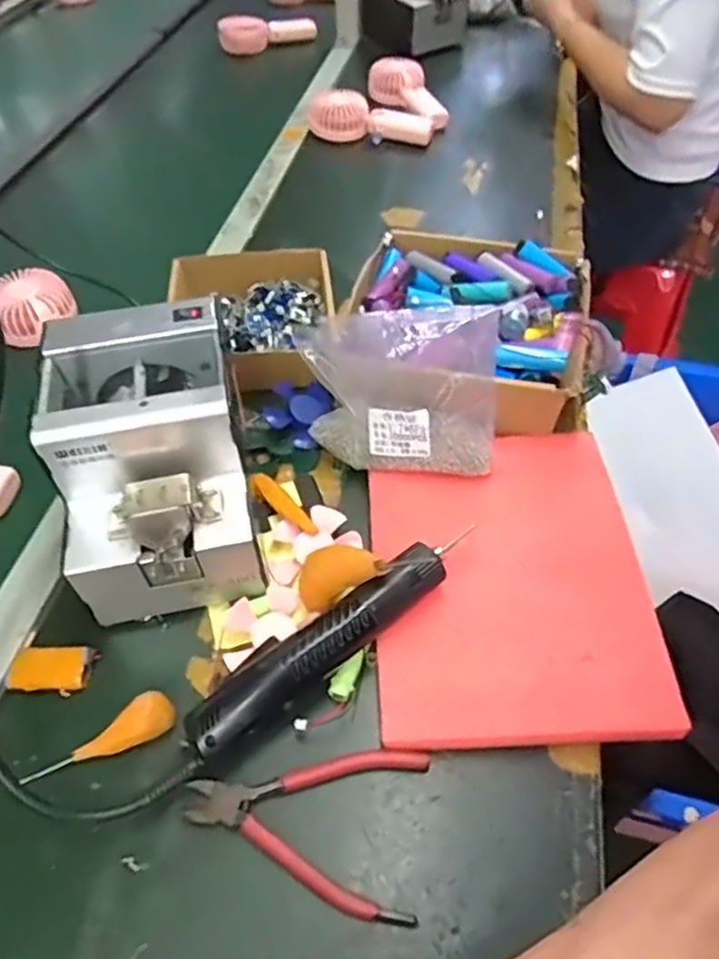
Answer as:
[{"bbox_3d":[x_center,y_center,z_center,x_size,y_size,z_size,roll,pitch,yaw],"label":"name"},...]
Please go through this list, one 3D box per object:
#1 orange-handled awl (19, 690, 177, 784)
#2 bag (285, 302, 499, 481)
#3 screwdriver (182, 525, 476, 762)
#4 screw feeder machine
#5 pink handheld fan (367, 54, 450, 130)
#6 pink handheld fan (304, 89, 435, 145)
[{"bbox_3d":[-0.168,0.168,0.420,0.096,0.031,0.023,-20,54,-14],"label":"orange-handled awl"},{"bbox_3d":[0.036,-0.087,0.540,0.160,0.127,0.126,0,52,2],"label":"bag"},{"bbox_3d":[-0.020,0.106,0.443,0.217,0.046,0.044,-31,57,-21],"label":"screwdriver"},{"bbox_3d":[-0.146,-0.012,0.477,0.124,0.143,0.171,-10,51,-5],"label":"screw feeder machine"},{"bbox_3d":[0.081,-0.593,1.003,0.083,0.035,0.167,-31,69,-21],"label":"pink handheld fan"},{"bbox_3d":[0.017,-0.534,0.967,0.186,0.043,0.073,15,53,15],"label":"pink handheld fan"}]

